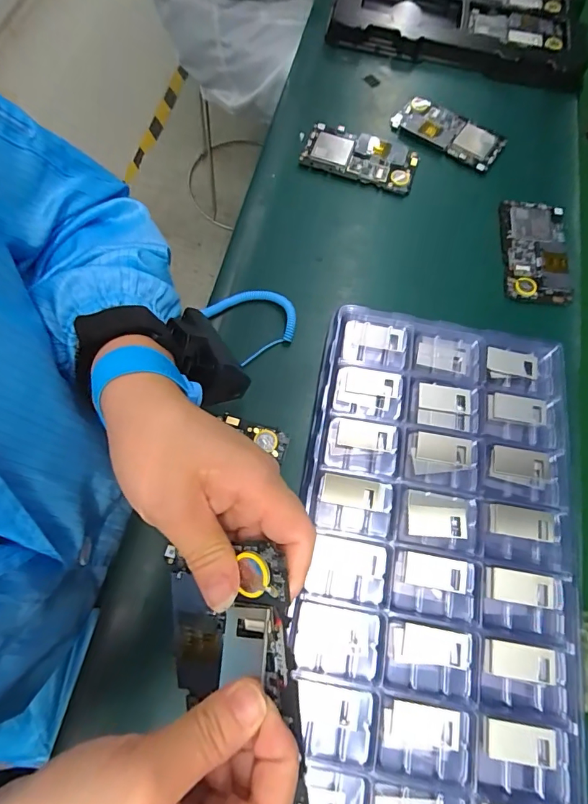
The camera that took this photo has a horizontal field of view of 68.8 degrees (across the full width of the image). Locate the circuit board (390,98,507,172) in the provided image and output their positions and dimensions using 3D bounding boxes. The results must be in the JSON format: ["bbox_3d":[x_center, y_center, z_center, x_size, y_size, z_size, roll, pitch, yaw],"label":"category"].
[{"bbox_3d":[0.183,-0.319,0.503,0.125,0.011,0.057,33,71,6],"label":"circuit board"}]

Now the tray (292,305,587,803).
[{"bbox_3d":[0.108,0.115,0.329,0.206,0.031,0.387,8,70,3],"label":"tray"}]

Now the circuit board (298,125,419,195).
[{"bbox_3d":[0.076,-0.282,0.486,0.127,0.011,0.074,17,70,1],"label":"circuit board"}]

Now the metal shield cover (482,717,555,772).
[{"bbox_3d":[0.148,0.223,0.280,0.045,0.004,0.023,9,70,3],"label":"metal shield cover"}]

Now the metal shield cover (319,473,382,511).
[{"bbox_3d":[0.044,0.070,0.332,0.044,0.004,0.022,10,70,4],"label":"metal shield cover"}]

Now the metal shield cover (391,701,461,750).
[{"bbox_3d":[0.087,0.214,0.283,0.043,0.005,0.024,7,70,3],"label":"metal shield cover"}]

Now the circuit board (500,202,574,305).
[{"bbox_3d":[0.253,-0.159,0.450,0.065,0.005,0.125,9,70,-2],"label":"circuit board"}]

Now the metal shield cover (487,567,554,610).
[{"bbox_3d":[0.164,0.134,0.310,0.046,0.004,0.022,10,70,4],"label":"metal shield cover"}]

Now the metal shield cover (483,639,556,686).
[{"bbox_3d":[0.156,0.180,0.298,0.045,0.007,0.022,9,70,3],"label":"metal shield cover"}]

